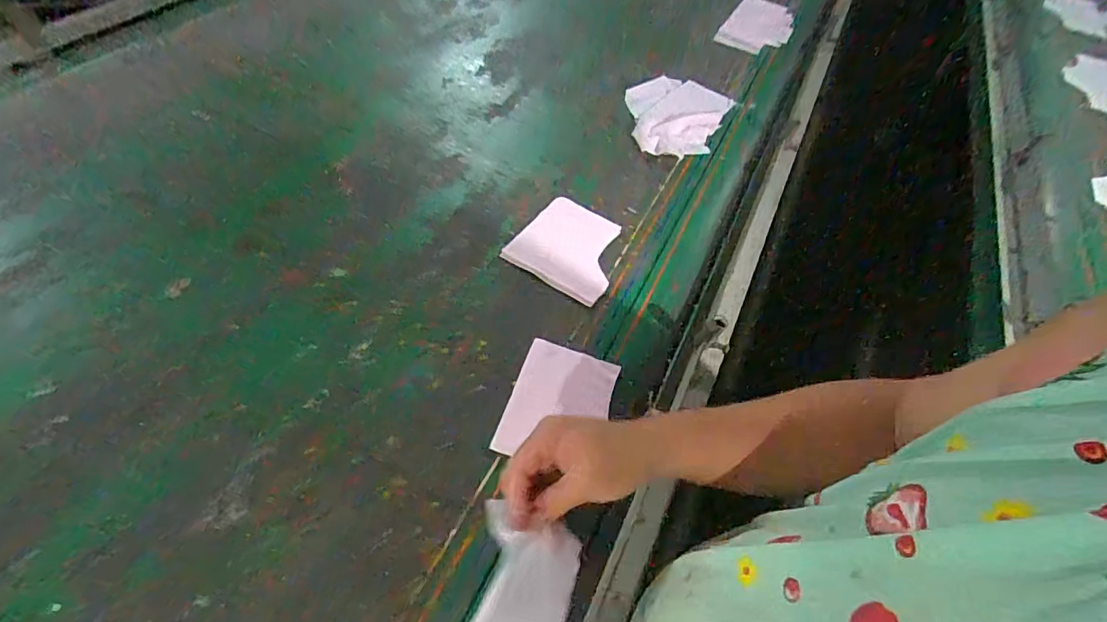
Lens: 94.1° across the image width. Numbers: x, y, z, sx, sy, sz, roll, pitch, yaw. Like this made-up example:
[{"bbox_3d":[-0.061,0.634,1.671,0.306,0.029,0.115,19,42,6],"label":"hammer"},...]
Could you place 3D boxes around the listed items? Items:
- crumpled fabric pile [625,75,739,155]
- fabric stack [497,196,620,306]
[{"bbox_3d":[0.227,-0.378,0.975,0.176,0.028,0.265,23,55,12],"label":"crumpled fabric pile"},{"bbox_3d":[0.029,-0.094,0.738,0.146,0.017,0.155,28,56,15],"label":"fabric stack"}]

